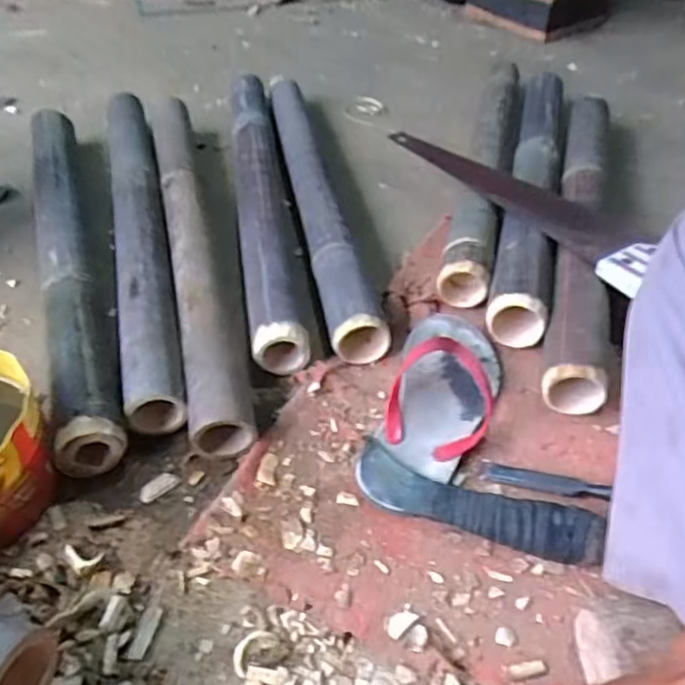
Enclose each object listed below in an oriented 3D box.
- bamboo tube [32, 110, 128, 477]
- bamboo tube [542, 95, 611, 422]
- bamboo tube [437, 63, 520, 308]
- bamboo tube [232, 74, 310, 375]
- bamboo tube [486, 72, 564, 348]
[{"bbox_3d":[-0.324,-0.115,0.783,0.069,0.069,0.646,-11,46,-18],"label":"bamboo tube"},{"bbox_3d":[0.305,-0.160,0.837,0.064,0.068,0.626,12,47,10],"label":"bamboo tube"},{"bbox_3d":[0.214,-0.259,0.944,0.060,0.060,0.593,12,47,10],"label":"bamboo tube"},{"bbox_3d":[-0.110,-0.216,0.891,0.069,0.055,0.652,-6,46,-7],"label":"bamboo tube"},{"bbox_3d":[0.258,-0.217,0.883,0.065,0.056,0.574,12,47,10],"label":"bamboo tube"}]

